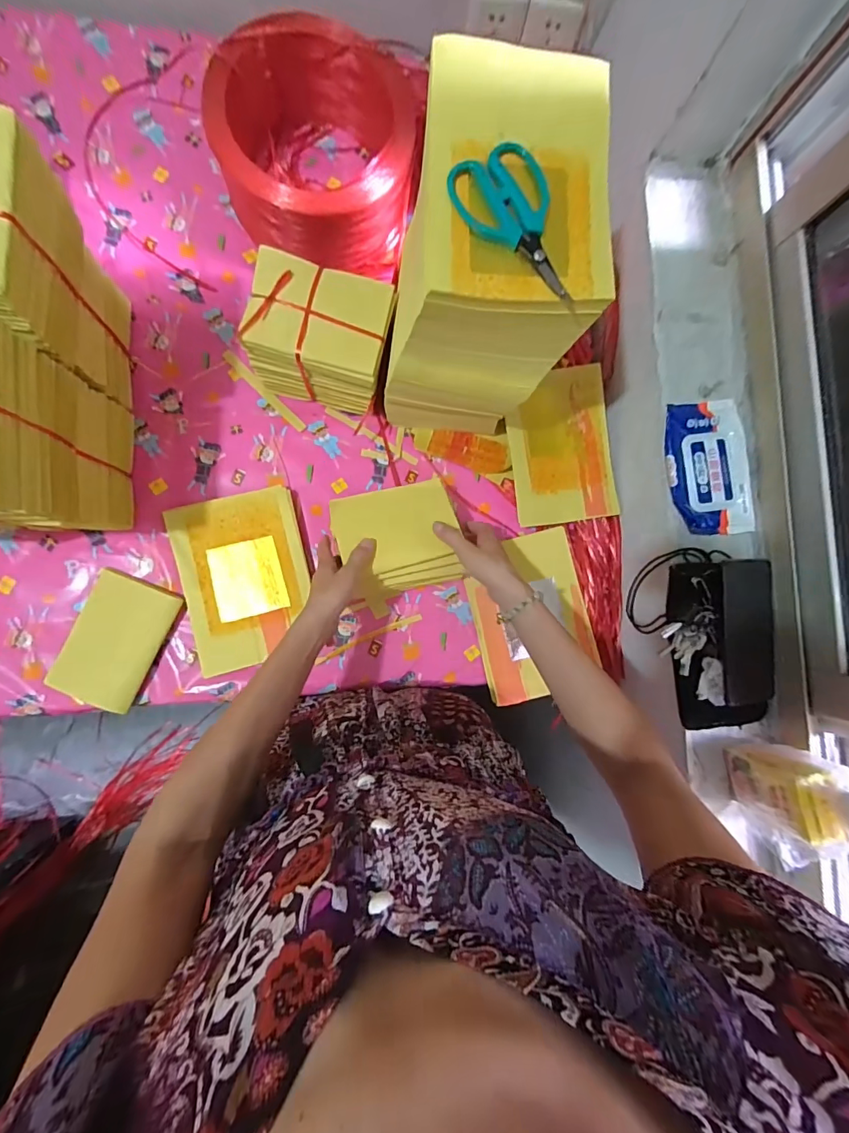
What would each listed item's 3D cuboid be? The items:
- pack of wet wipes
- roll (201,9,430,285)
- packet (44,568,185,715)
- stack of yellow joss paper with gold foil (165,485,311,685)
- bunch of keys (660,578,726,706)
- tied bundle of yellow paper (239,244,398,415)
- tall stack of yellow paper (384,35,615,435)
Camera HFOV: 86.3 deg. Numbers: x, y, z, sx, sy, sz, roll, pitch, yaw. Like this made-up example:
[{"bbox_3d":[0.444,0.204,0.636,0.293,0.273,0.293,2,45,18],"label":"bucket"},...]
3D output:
[{"bbox_3d":[0.360,-0.126,0.573,0.097,0.021,0.169,-5,86,-8],"label":"pack of wet wipes"},{"bbox_3d":[-0.146,-0.574,0.623,0.249,0.116,0.231,16,84,-6],"label":"roll"},{"bbox_3d":[-0.411,0.099,0.603,0.114,0.011,0.168,23,83,-5],"label":"packet"},{"bbox_3d":[-0.245,0.018,0.626,0.166,0.032,0.225,-13,87,-8],"label":"stack of yellow joss paper with gold foil"},{"bbox_3d":[0.320,0.093,0.539,0.052,0.034,0.144,-9,87,-8],"label":"bunch of keys"},{"bbox_3d":[-0.134,-0.293,0.605,0.163,0.147,0.124,13,84,-6],"label":"tied bundle of yellow paper"},{"bbox_3d":[0.062,-0.328,0.550,0.180,0.312,0.250,6,85,-7],"label":"tall stack of yellow paper"}]

